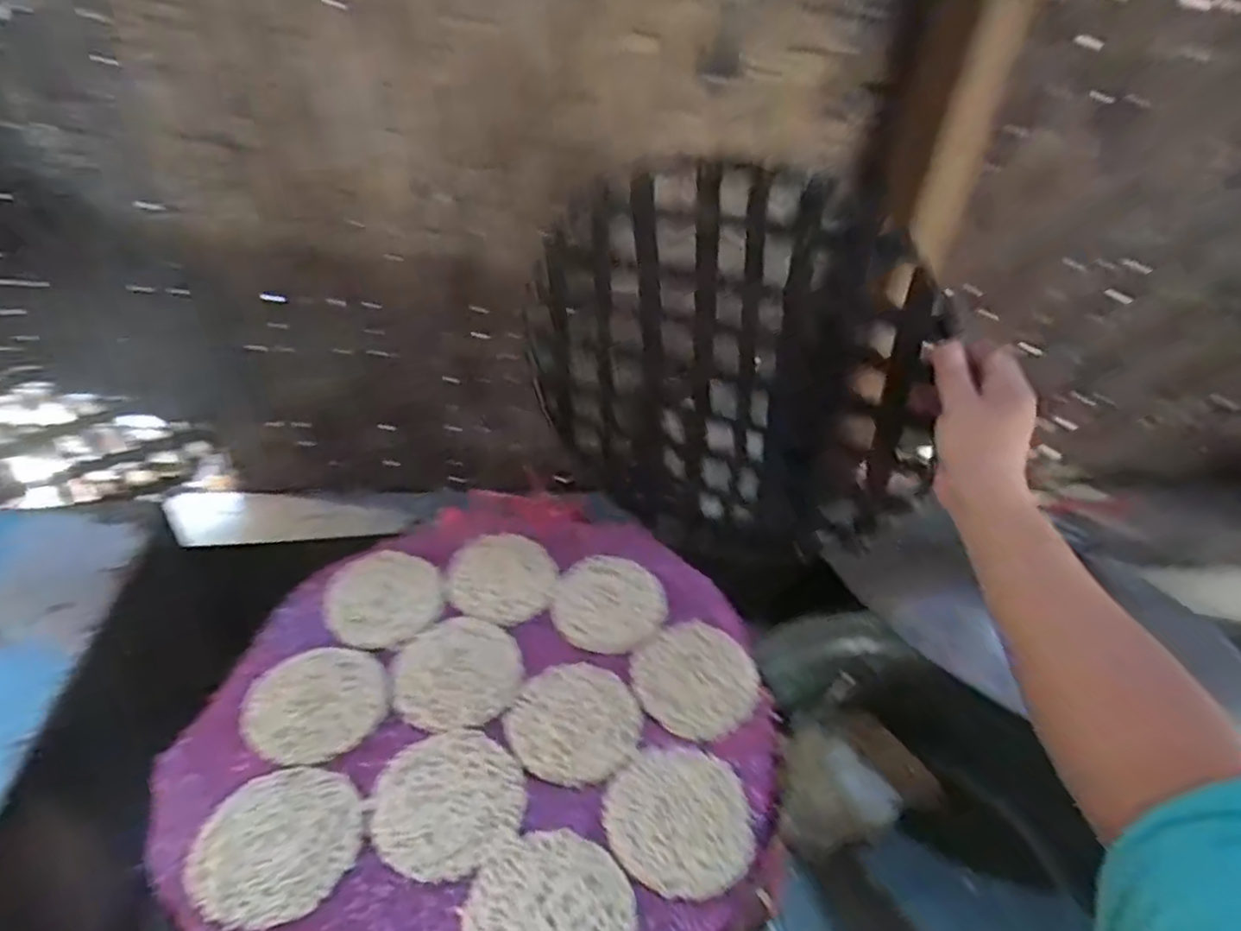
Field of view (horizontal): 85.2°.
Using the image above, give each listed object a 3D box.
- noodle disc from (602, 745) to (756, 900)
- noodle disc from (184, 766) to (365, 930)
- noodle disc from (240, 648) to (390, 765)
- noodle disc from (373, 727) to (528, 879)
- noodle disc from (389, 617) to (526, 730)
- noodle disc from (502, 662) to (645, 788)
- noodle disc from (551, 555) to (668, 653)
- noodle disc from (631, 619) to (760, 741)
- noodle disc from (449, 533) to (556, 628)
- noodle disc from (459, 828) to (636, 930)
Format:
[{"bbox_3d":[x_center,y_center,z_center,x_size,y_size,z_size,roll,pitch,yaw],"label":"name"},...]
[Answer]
[{"bbox_3d":[0.032,0.194,0.375,0.077,0.004,0.080,3,36,-2],"label":"noodle disc"},{"bbox_3d":[-0.179,0.193,0.352,0.079,0.006,0.078,3,36,-2],"label":"noodle disc"},{"bbox_3d":[-0.190,0.147,0.423,0.081,0.009,0.078,3,36,-2],"label":"noodle disc"},{"bbox_3d":[-0.096,0.185,0.378,0.080,0.004,0.079,3,36,-2],"label":"noodle disc"},{"bbox_3d":[-0.107,0.136,0.444,0.082,0.009,0.079,3,36,-2],"label":"noodle disc"},{"bbox_3d":[-0.029,0.158,0.420,0.077,0.005,0.079,3,36,-2],"label":"noodle disc"},{"bbox_3d":[-0.007,0.098,0.494,0.080,0.007,0.079,3,36,-2],"label":"noodle disc"},{"bbox_3d":[0.049,0.139,0.446,0.078,0.008,0.079,3,36,-2],"label":"noodle disc"},{"bbox_3d":[-0.090,0.082,0.507,0.080,0.014,0.075,3,36,-2],"label":"noodle disc"},{"bbox_3d":[-0.035,0.222,0.334,0.081,0.008,0.078,3,36,-2],"label":"noodle disc"}]

